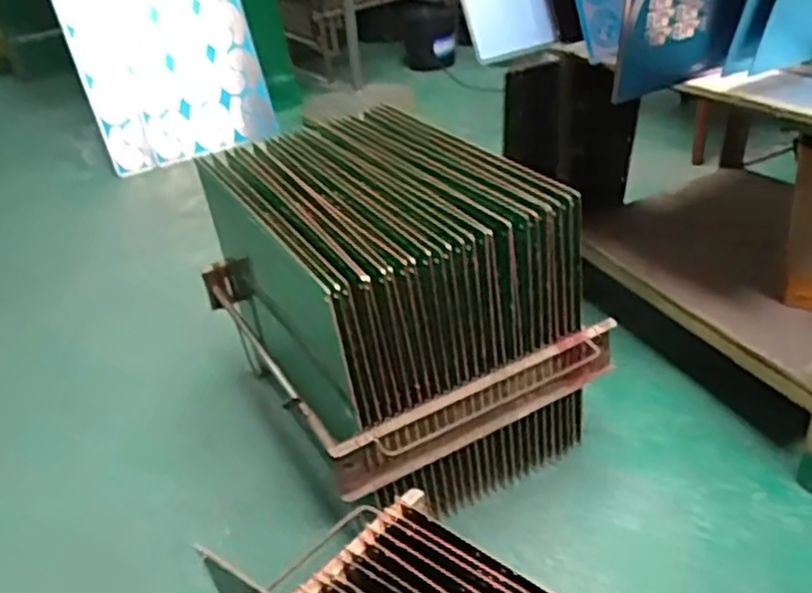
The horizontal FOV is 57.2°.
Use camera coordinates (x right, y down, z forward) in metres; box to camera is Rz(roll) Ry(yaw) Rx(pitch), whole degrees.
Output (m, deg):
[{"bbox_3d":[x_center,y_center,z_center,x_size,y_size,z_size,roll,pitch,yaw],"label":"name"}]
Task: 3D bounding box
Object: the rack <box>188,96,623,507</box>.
[{"bbox_3d":[-0.029,0.001,1.083,0.382,0.400,0.507,-21,33,-19],"label":"rack"}]

